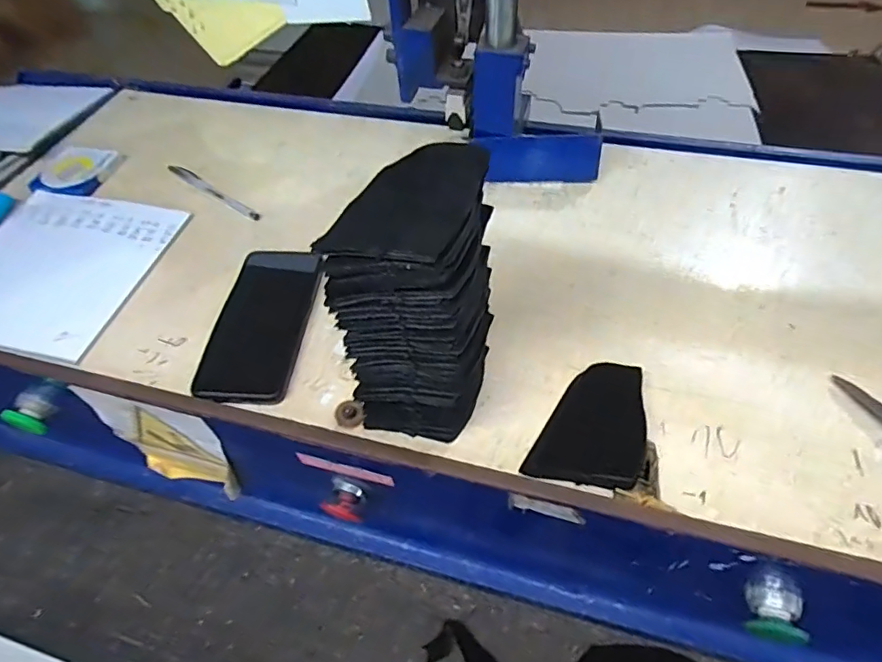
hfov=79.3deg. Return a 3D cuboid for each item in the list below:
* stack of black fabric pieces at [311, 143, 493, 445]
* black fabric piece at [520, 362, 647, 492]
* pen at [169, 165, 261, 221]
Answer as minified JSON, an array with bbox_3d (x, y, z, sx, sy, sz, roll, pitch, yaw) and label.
[{"bbox_3d":[-0.013,-0.013,0.345,0.082,0.194,0.094,4,53,7],"label":"stack of black fabric pieces"},{"bbox_3d":[0.114,0.069,0.387,0.069,0.005,0.106,20,60,23],"label":"black fabric piece"},{"bbox_3d":[-0.252,-0.153,0.580,0.143,0.014,0.018,29,59,24],"label":"pen"}]

